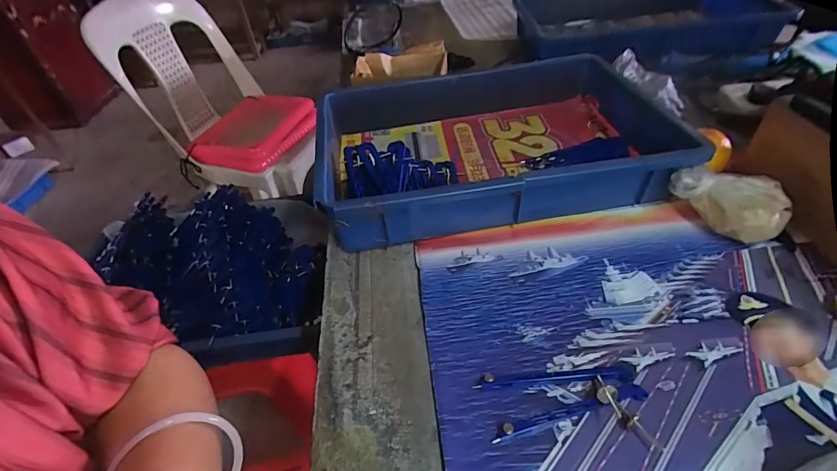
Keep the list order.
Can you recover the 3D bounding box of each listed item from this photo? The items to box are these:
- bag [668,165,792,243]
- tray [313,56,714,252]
[{"bbox_3d":[0.334,-0.037,0.431,0.083,0.060,0.099,-28,48,-22],"label":"bag"},{"bbox_3d":[0.099,-0.140,0.549,0.452,0.079,0.319,-10,44,-4],"label":"tray"}]

